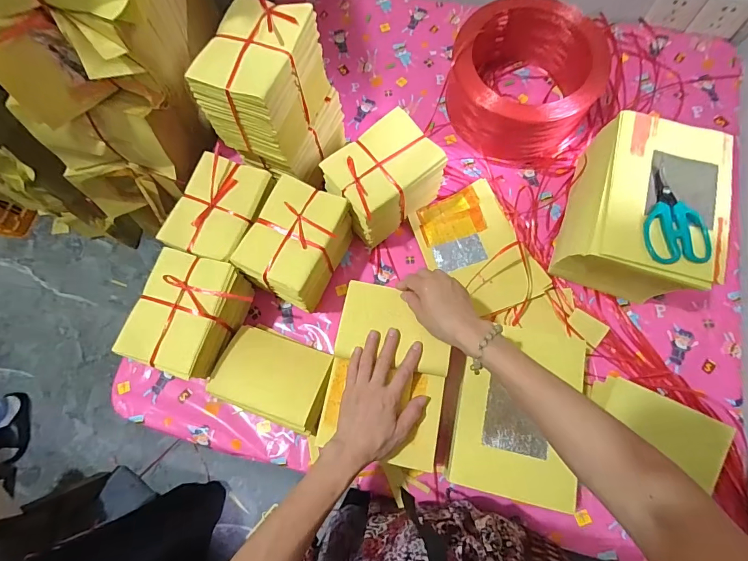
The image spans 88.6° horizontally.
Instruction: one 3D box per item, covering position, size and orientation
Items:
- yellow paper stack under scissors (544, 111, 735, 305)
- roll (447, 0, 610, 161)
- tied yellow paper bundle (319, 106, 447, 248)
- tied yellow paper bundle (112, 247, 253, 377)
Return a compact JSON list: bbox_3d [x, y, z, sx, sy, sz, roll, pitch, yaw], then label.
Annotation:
[{"bbox_3d":[0.407,-0.099,0.604,0.170,0.168,0.233,19,73,5],"label":"yellow paper stack under scissors"},{"bbox_3d":[0.284,-0.373,0.717,0.263,0.142,0.226,28,74,8],"label":"roll"},{"bbox_3d":[0.016,-0.167,0.658,0.171,0.132,0.124,-38,77,-12],"label":"tied yellow paper bundle"},{"bbox_3d":[-0.275,0.058,0.596,0.141,0.110,0.170,20,73,5],"label":"tied yellow paper bundle"}]

